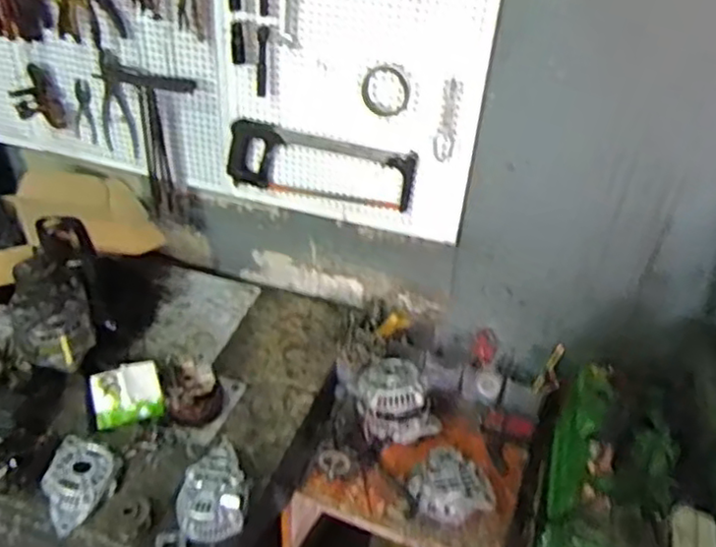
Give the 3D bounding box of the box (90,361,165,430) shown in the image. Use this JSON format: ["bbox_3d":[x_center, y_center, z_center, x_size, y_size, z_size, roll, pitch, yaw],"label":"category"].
[{"bbox_3d":[-0.445,0.231,1.288,0.133,0.053,0.115,-10,39,-17],"label":"box"}]

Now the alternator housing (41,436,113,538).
[{"bbox_3d":[-0.487,0.358,1.157,0.112,0.044,0.171,5,37,2],"label":"alternator housing"}]

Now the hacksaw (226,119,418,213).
[{"bbox_3d":[-0.078,-0.212,1.356,0.387,0.142,0.026,12,38,11],"label":"hacksaw"}]

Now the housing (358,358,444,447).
[{"bbox_3d":[0.072,0.256,1.361,0.153,0.113,0.145,2,37,-2],"label":"housing"}]

